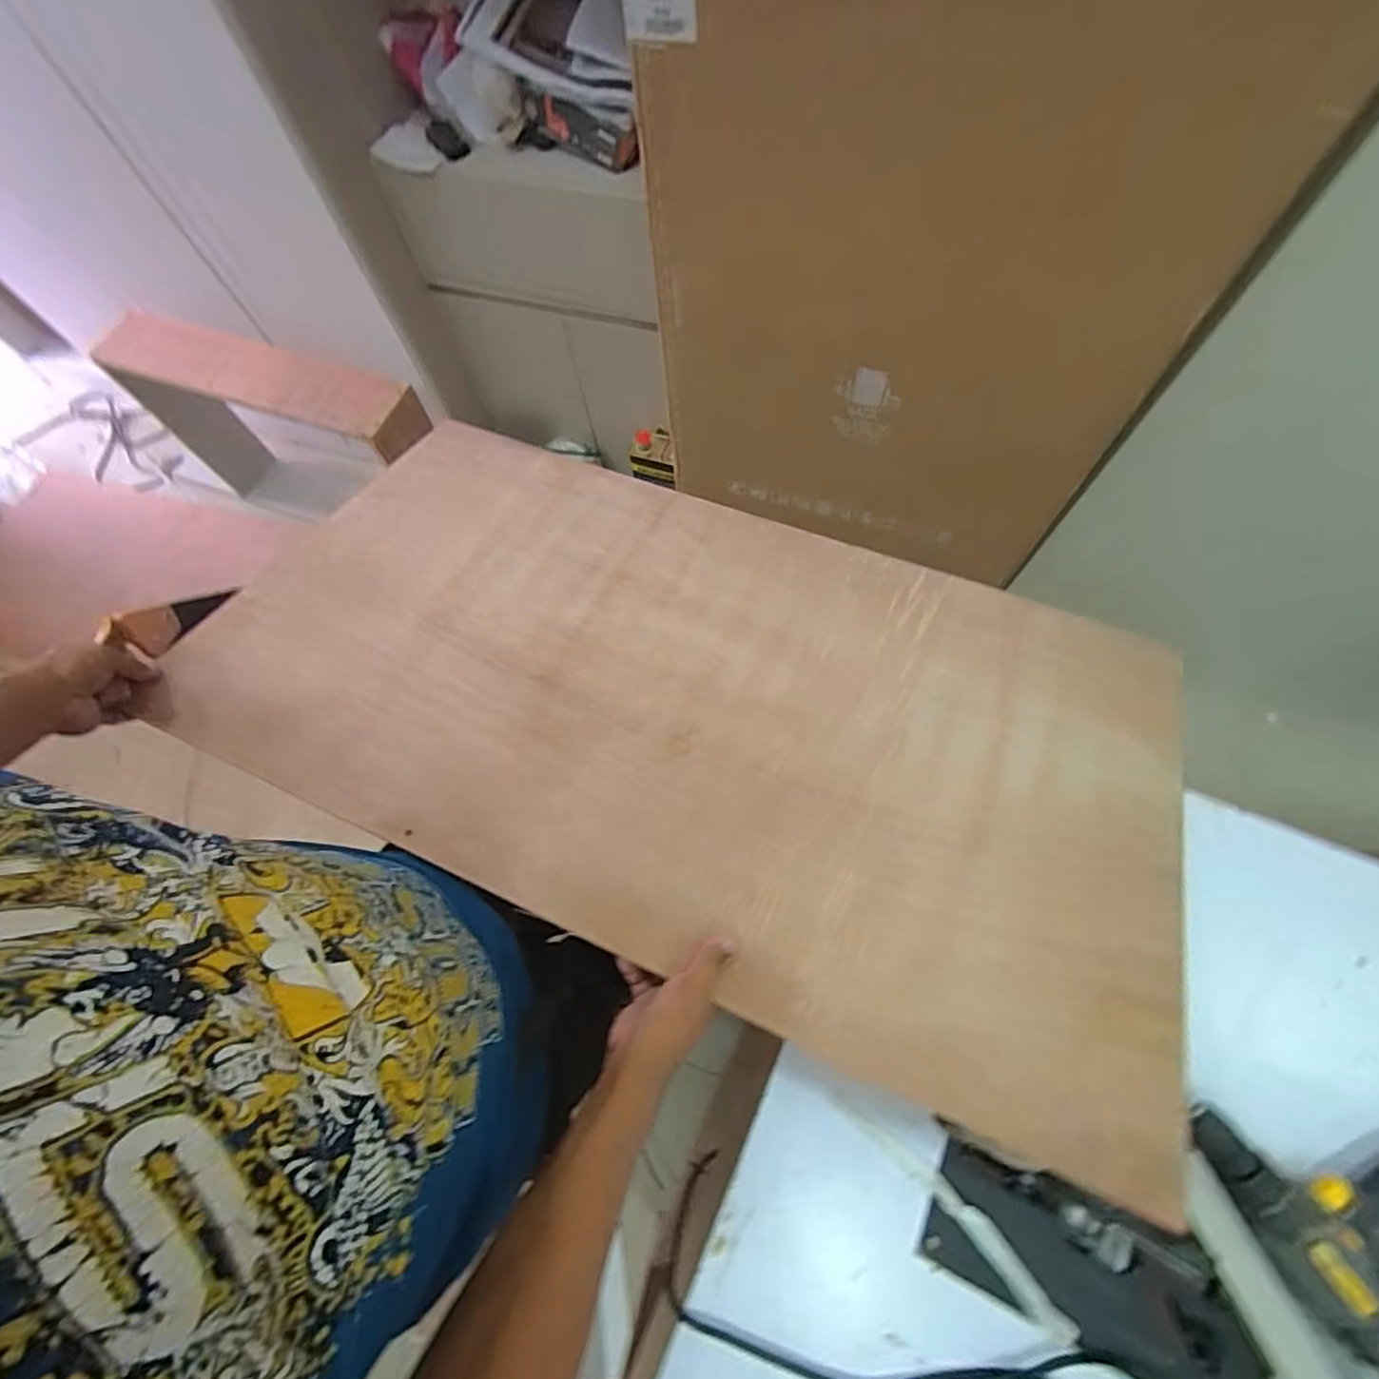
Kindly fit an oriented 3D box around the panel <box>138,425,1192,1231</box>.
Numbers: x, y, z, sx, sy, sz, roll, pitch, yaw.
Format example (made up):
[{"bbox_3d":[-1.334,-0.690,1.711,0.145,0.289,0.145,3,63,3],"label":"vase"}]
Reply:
[{"bbox_3d":[-0.016,-0.015,0.722,1.077,0.021,0.595,21,57,12],"label":"panel"}]

